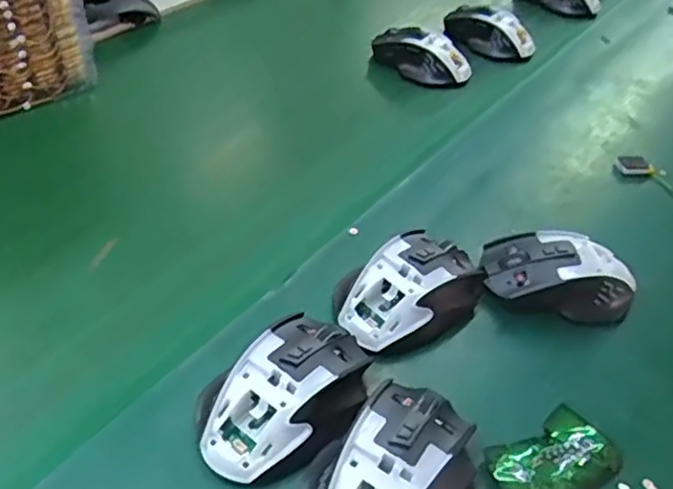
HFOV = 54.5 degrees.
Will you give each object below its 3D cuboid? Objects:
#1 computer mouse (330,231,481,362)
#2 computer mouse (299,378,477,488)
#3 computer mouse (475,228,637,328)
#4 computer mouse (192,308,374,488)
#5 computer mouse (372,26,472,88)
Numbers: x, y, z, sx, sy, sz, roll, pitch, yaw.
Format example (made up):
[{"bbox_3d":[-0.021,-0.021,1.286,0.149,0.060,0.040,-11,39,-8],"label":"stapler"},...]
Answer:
[{"bbox_3d":[0.052,0.030,0.458,0.109,0.038,0.070,-30,52,-30],"label":"computer mouse"},{"bbox_3d":[0.032,0.124,0.354,0.073,0.038,0.111,32,51,28],"label":"computer mouse"},{"bbox_3d":[0.167,0.021,0.484,0.111,0.040,0.061,5,43,2],"label":"computer mouse"},{"bbox_3d":[-0.027,0.087,0.387,0.074,0.038,0.113,33,51,28],"label":"computer mouse"},{"bbox_3d":[0.097,-0.219,0.754,0.117,0.036,0.070,8,44,6],"label":"computer mouse"}]

